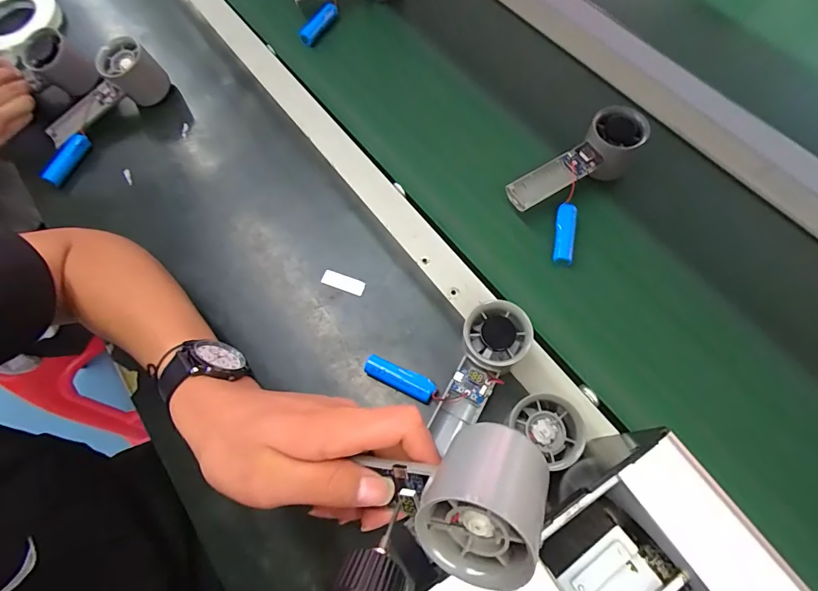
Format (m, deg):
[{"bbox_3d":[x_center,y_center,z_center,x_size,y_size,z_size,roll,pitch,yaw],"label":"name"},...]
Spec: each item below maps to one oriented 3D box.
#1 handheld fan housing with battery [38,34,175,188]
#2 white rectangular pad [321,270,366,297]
[{"bbox_3d":[-0.374,-0.220,0.528,0.061,0.062,0.187,40,90,17],"label":"handheld fan housing with battery"},{"bbox_3d":[-0.068,-0.013,0.450,0.046,0.004,0.016,19,81,9],"label":"white rectangular pad"}]

